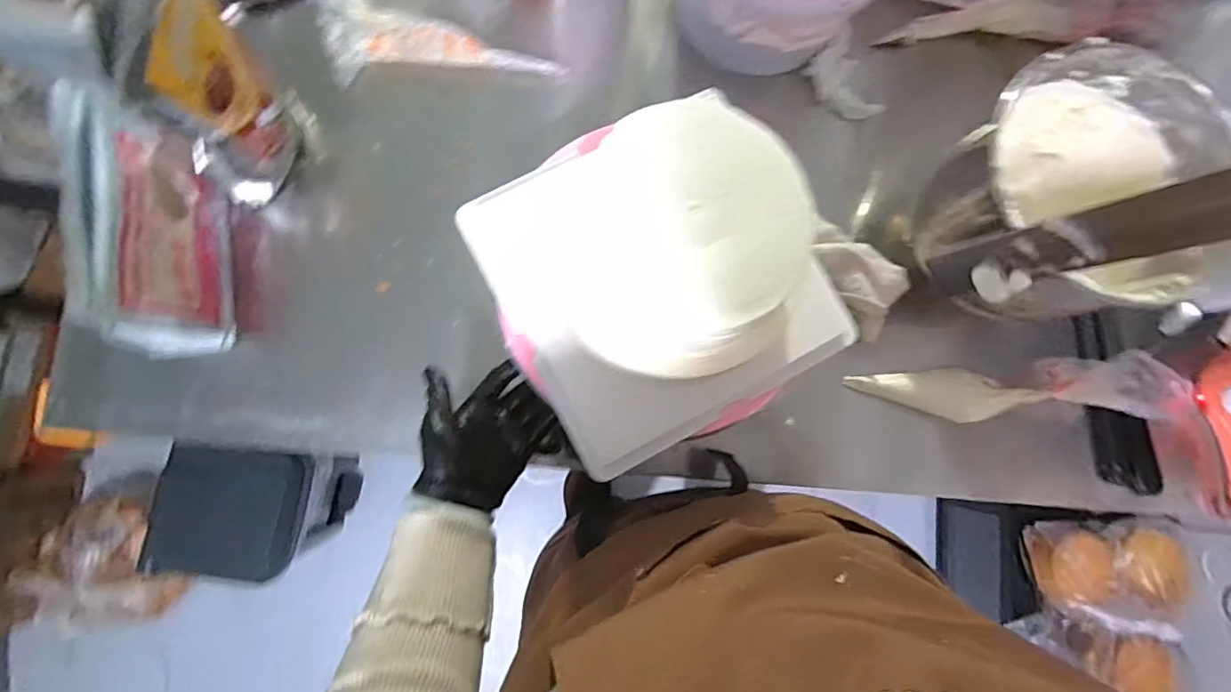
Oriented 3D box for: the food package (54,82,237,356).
[{"bbox_3d":[-0.428,-0.098,0.525,0.059,0.165,0.199,-1,82,-4],"label":"food package"}]

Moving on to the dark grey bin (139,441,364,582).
[{"bbox_3d":[-0.665,0.301,1.104,0.250,0.303,0.229,1,82,-4],"label":"dark grey bin"}]

